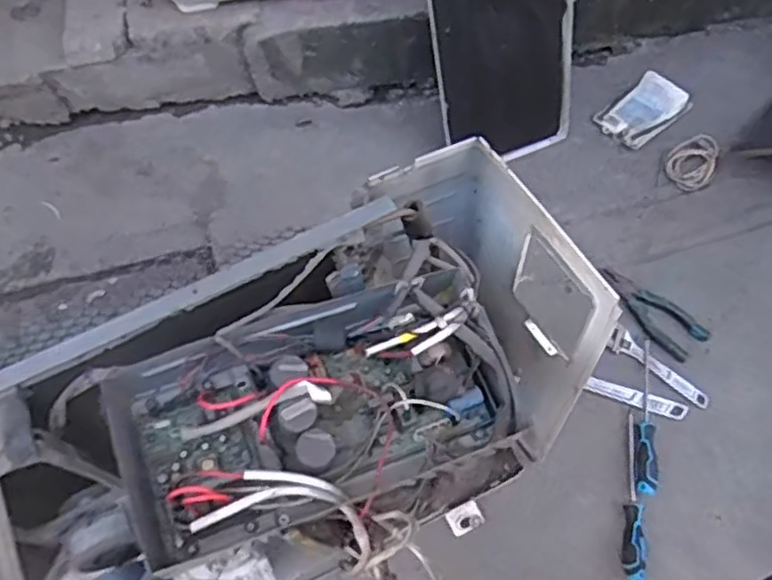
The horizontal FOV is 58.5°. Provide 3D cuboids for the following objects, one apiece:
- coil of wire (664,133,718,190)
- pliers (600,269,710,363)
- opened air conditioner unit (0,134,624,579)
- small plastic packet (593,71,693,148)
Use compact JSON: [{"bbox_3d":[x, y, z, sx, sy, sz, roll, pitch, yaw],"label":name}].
[{"bbox_3d":[0.552,-0.231,1.243,0.083,0.011,0.109,28,84,28],"label":"coil of wire"},{"bbox_3d":[0.439,0.036,1.162,0.071,0.025,0.192,-41,66,-17],"label":"pliers"},{"bbox_3d":[-0.185,0.250,0.828,0.831,0.560,0.269,-28,63,-11],"label":"opened air conditioner unit"},{"bbox_3d":[0.492,-0.339,1.312,0.150,0.011,0.106,-39,71,9],"label":"small plastic packet"}]

